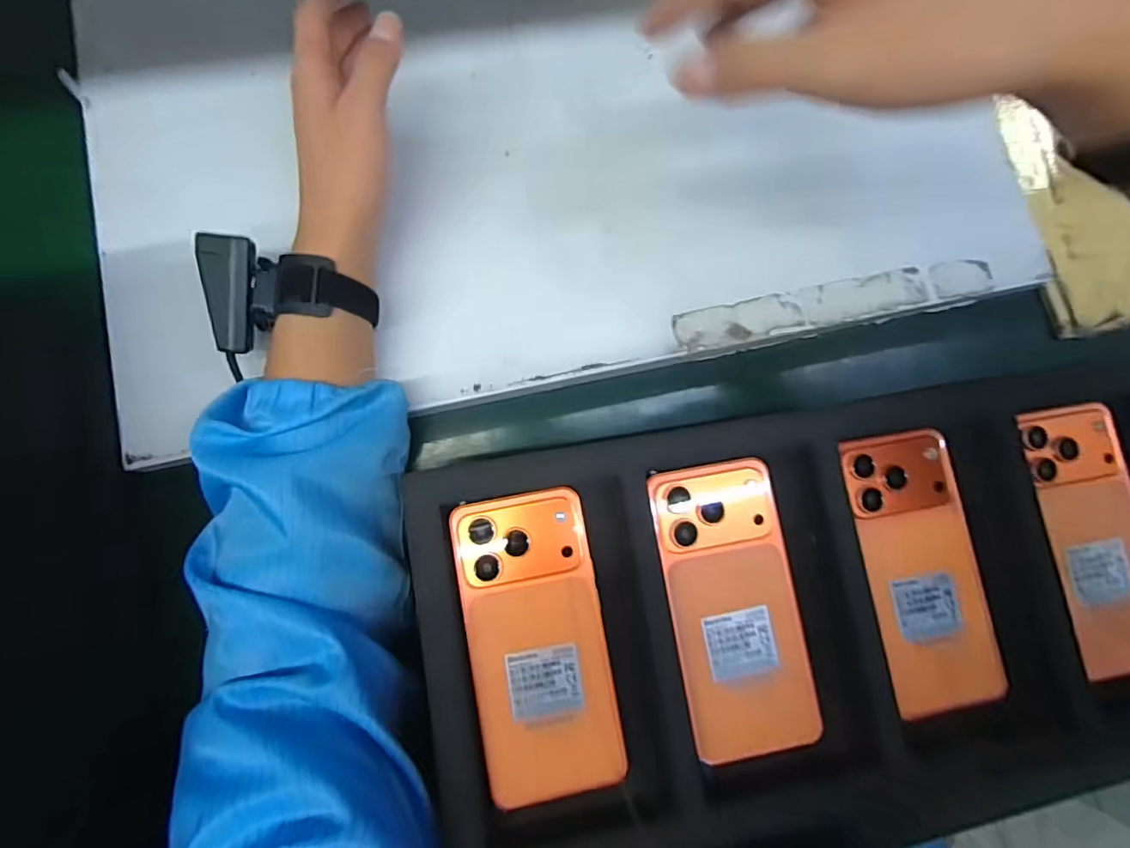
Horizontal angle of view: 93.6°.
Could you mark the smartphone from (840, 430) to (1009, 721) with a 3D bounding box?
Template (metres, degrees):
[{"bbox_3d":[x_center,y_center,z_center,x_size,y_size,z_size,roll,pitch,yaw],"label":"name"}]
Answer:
[{"bbox_3d":[0.216,0.088,0.321,0.067,0.012,0.165,-10,82,-5],"label":"smartphone"}]

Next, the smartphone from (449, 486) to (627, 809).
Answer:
[{"bbox_3d":[-0.015,0.121,0.296,0.075,0.006,0.162,-9,82,-5],"label":"smartphone"}]

